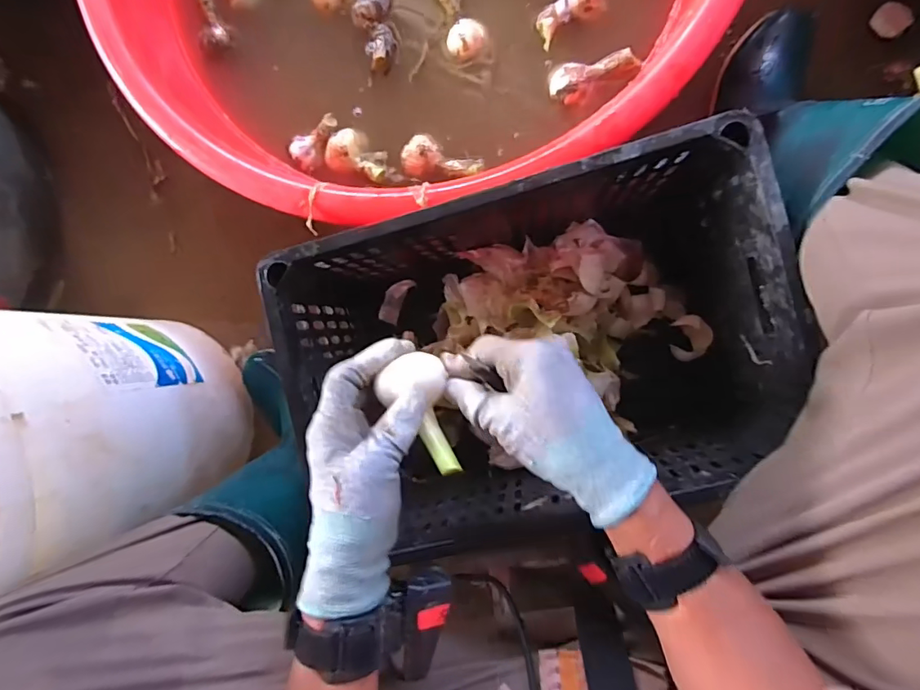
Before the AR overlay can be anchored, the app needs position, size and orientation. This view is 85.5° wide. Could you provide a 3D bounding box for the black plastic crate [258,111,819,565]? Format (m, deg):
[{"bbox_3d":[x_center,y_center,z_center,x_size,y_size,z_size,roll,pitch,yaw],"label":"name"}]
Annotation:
[{"bbox_3d":[0.072,0.002,0.514,0.420,0.214,0.278,-15,90,6],"label":"black plastic crate"}]

